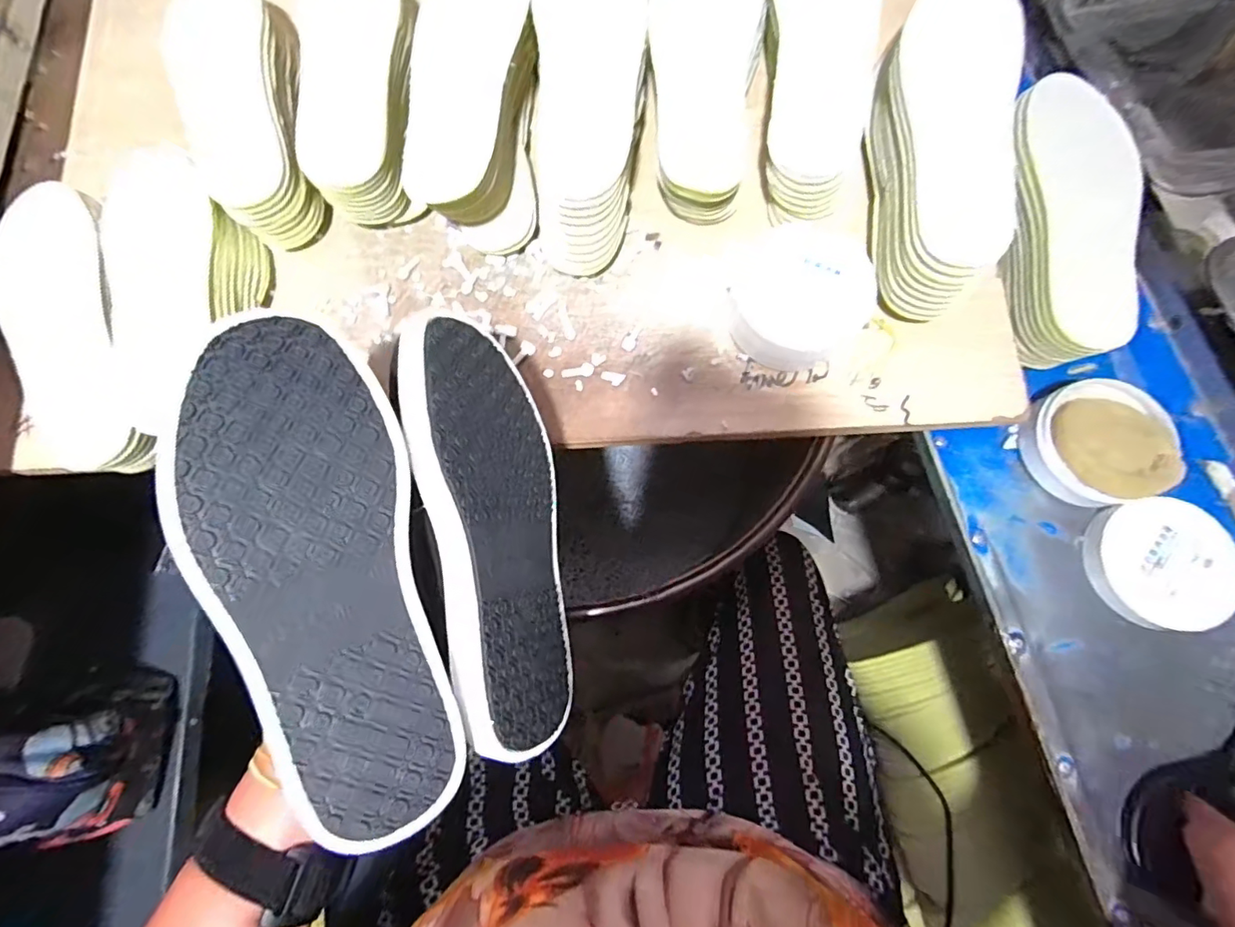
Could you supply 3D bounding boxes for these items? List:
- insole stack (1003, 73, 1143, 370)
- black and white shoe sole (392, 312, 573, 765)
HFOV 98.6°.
[{"bbox_3d":[0.385,-0.215,0.455,0.090,0.046,0.267,11,75,3],"label":"insole stack"},{"bbox_3d":[-0.077,0.035,0.307,0.032,0.096,0.246,-17,81,34],"label":"black and white shoe sole"}]

